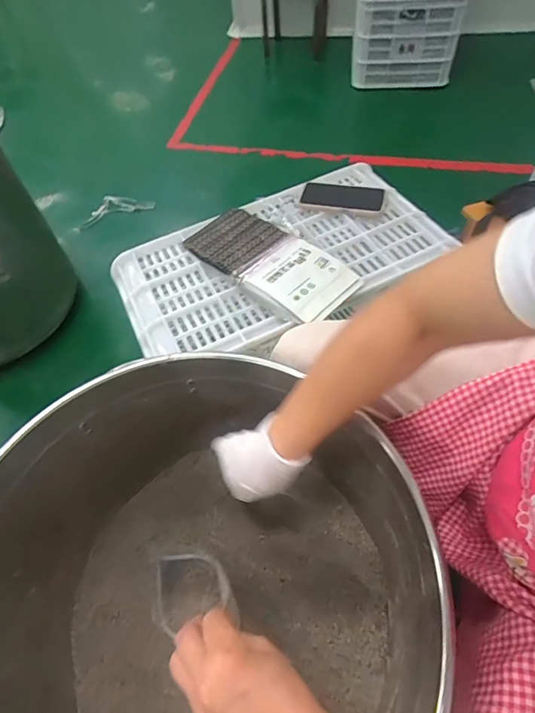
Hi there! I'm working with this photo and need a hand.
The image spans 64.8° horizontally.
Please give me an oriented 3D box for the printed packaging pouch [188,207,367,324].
[{"bbox_3d":[0.004,-0.172,0.736,0.303,0.023,0.142,37,66,25],"label":"printed packaging pouch"}]

